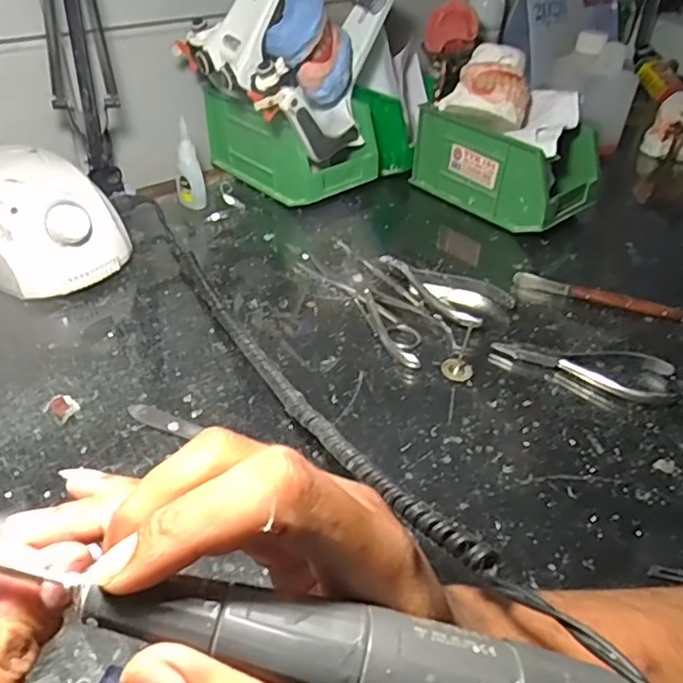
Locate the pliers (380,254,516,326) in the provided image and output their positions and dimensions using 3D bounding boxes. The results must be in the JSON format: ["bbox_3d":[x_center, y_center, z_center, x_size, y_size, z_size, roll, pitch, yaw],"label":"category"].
[{"bbox_3d":[0.079,-0.048,0.514,0.057,0.012,0.119,-31,50,-34],"label":"pliers"}]

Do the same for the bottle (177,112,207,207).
[{"bbox_3d":[-0.147,-0.169,0.596,0.026,0.081,0.020,-8,41,-14],"label":"bottle"}]

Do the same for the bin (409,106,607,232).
[{"bbox_3d":[0.170,-0.185,0.635,0.095,0.085,0.169,-28,49,-32],"label":"bin"}]

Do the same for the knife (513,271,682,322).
[{"bbox_3d":[0.231,-0.034,0.510,0.171,0.014,0.018,15,41,13],"label":"knife"}]

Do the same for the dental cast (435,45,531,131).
[{"bbox_3d":[0.143,-0.249,0.594,0.081,0.051,0.063,25,44,24],"label":"dental cast"}]

